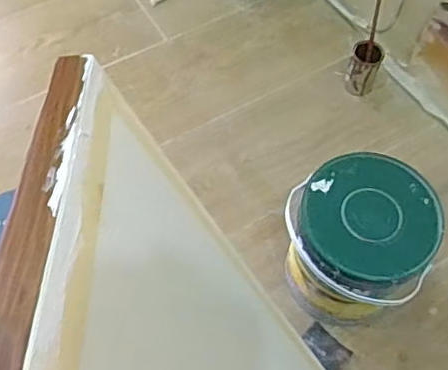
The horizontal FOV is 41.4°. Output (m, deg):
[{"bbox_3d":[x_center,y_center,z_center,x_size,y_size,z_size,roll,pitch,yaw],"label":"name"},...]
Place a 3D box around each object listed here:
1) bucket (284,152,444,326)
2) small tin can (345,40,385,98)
[{"bbox_3d":[0.169,0.082,0.800,0.173,0.204,0.162,1,61,-1],"label":"bucket"},{"bbox_3d":[0.241,-0.199,1.031,0.052,0.101,0.049,1,61,-1],"label":"small tin can"}]

